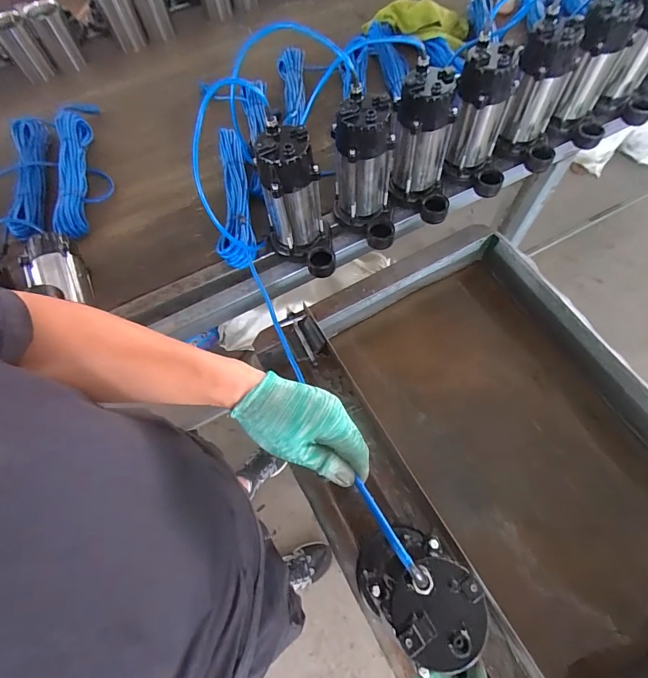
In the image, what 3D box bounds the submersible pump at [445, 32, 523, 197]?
[{"bbox_3d":[0.315,-0.424,0.743,0.138,0.215,0.148,14,67,9],"label":"submersible pump"}]

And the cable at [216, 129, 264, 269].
[{"bbox_3d":[-0.206,-0.315,0.818,0.095,0.090,0.373,-14,65,-4],"label":"cable"}]

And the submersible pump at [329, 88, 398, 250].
[{"bbox_3d":[0.080,-0.287,0.700,0.106,0.231,0.151,-8,65,-1],"label":"submersible pump"}]

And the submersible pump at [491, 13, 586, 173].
[{"bbox_3d":[0.434,-0.481,0.766,0.123,0.224,0.121,5,66,5],"label":"submersible pump"}]

